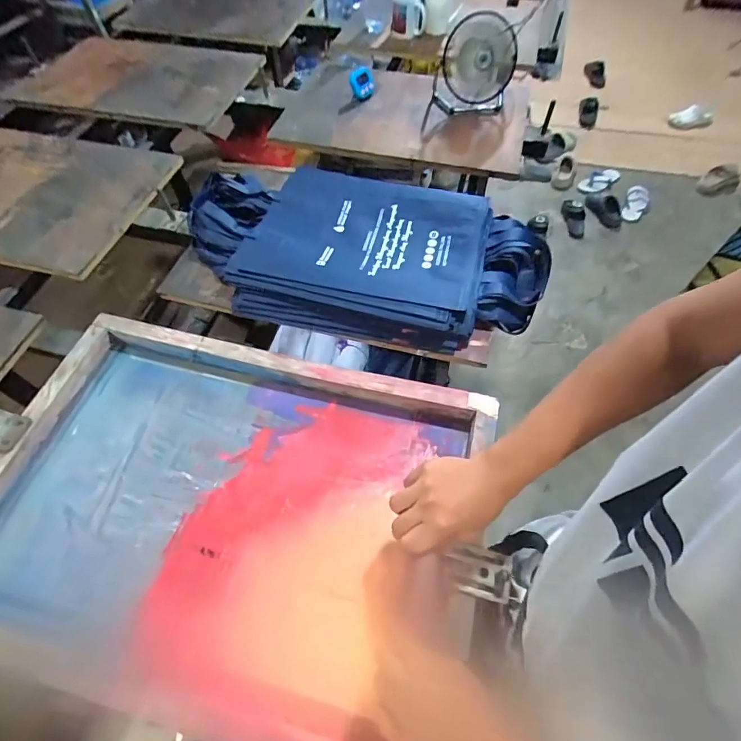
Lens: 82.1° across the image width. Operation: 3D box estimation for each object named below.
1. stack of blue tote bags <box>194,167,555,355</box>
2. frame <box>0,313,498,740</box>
[{"bbox_3d":[-0.012,-0.218,0.768,0.630,0.097,0.327,8,60,9],"label":"stack of blue tote bags"},{"bbox_3d":[-0.198,0.178,0.559,0.647,0.044,0.463,11,61,10],"label":"frame"}]

